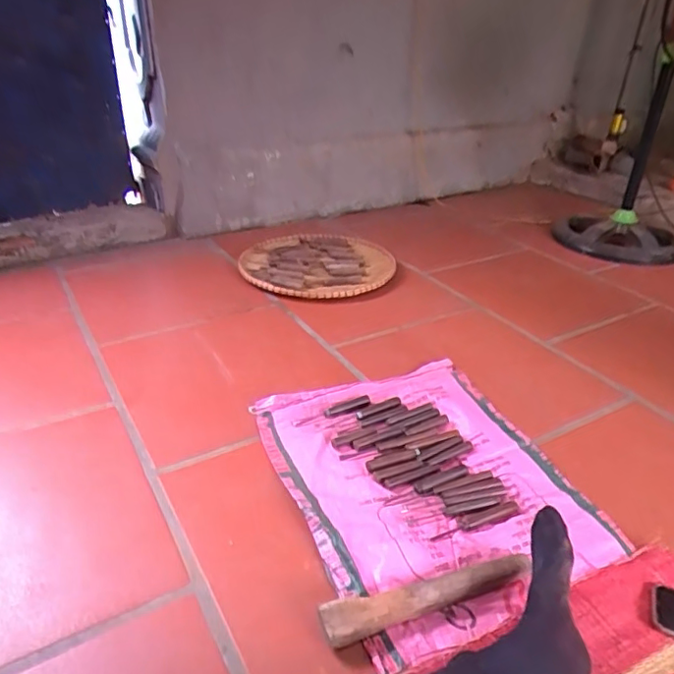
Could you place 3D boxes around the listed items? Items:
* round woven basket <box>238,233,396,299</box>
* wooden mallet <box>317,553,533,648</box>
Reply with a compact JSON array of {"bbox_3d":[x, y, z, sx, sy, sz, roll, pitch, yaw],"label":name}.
[{"bbox_3d":[-0.063,-0.236,1.833,0.419,0.068,0.451,1,30,0],"label":"round woven basket"},{"bbox_3d":[0.137,0.365,0.806,0.326,0.038,0.044,-11,33,-17],"label":"wooden mallet"}]

